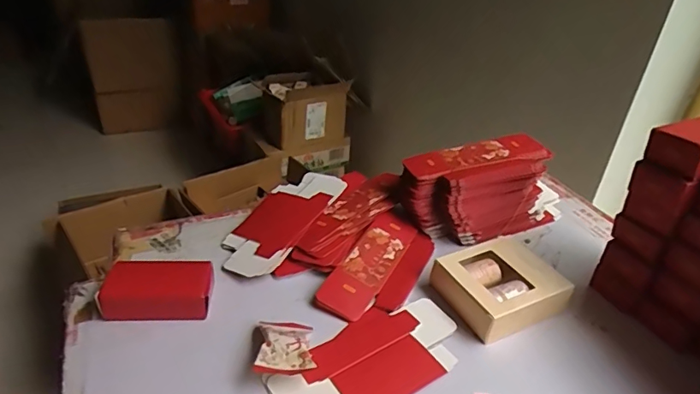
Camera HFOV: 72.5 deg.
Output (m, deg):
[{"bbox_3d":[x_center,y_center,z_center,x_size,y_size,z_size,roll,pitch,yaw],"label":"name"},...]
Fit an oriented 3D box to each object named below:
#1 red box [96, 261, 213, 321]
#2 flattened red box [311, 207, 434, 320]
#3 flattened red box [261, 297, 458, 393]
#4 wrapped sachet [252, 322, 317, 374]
[{"bbox_3d":[-0.182,0.087,0.459,0.098,0.038,0.057,1,32,-5],"label":"red box"},{"bbox_3d":[0.037,0.076,0.519,0.078,0.008,0.165,29,42,17],"label":"flattened red box"},{"bbox_3d":[0.019,0.143,0.413,0.182,0.013,0.090,-23,41,-37],"label":"flattened red box"},{"bbox_3d":[-0.059,0.127,0.415,0.051,0.026,0.066,-1,32,-9],"label":"wrapped sachet"}]

